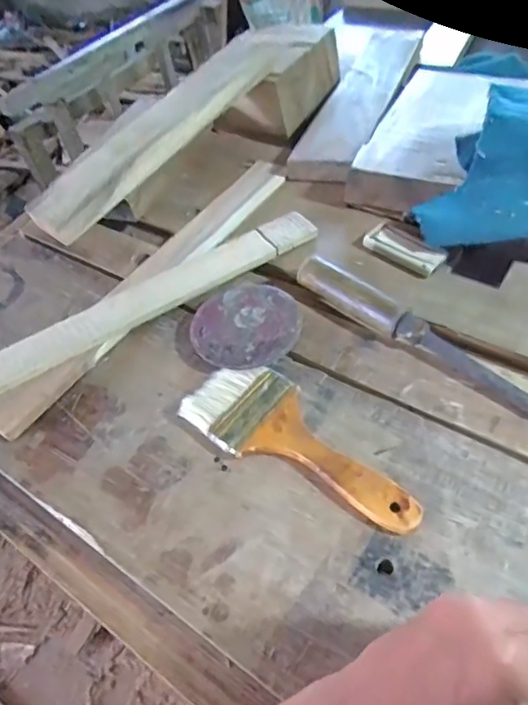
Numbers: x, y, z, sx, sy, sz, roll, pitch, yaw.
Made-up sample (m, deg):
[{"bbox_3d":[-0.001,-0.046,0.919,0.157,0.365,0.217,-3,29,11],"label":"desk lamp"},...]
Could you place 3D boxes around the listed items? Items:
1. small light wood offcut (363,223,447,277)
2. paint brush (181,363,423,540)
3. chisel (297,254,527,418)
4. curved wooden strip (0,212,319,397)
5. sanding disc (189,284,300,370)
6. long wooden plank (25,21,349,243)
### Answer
[{"bbox_3d":[0.131,-0.096,0.487,0.029,0.019,0.077,-37,54,-19],"label":"small light wood offcut"},{"bbox_3d":[0.026,0.065,0.369,0.182,0.011,0.071,30,61,30],"label":"paint brush"},{"bbox_3d":[0.129,-0.012,0.409,0.251,0.031,0.023,33,63,31],"label":"chisel"},{"bbox_3d":[-0.129,-0.035,0.469,0.406,0.023,0.049,-30,52,-14],"label":"curved wooden strip"},{"bbox_3d":[-0.015,-0.024,0.446,0.090,0.010,0.096,-5,50,6],"label":"sanding disc"},{"bbox_3d":[-0.070,-0.267,0.618,0.091,0.105,0.451,30,61,29],"label":"long wooden plank"}]

